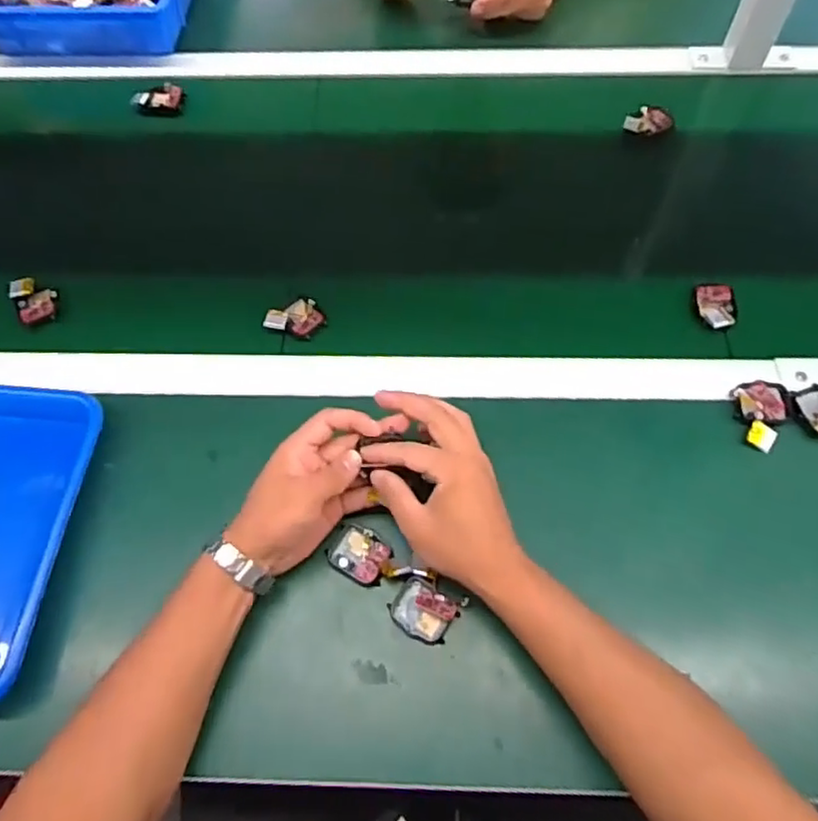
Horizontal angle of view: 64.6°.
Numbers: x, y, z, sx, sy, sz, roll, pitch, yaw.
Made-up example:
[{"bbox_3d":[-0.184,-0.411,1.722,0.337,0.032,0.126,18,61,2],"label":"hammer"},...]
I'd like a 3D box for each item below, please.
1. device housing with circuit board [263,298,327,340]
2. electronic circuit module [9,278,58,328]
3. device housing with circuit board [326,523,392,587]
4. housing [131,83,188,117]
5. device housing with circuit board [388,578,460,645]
[{"bbox_3d":[-0.108,-0.086,0.607,0.053,0.015,0.040,-30,65,-13],"label":"device housing with circuit board"},{"bbox_3d":[-0.365,-0.108,0.632,0.039,0.022,0.046,-25,64,-11],"label":"electronic circuit module"},{"bbox_3d":[-0.039,0.113,0.506,0.046,0.008,0.036,27,66,15],"label":"device housing with circuit board"},{"bbox_3d":[-0.295,-0.366,0.767,0.060,0.028,0.021,-7,62,-2],"label":"housing"},{"bbox_3d":[0.010,0.150,0.486,0.047,0.018,0.038,34,68,18],"label":"device housing with circuit board"}]

